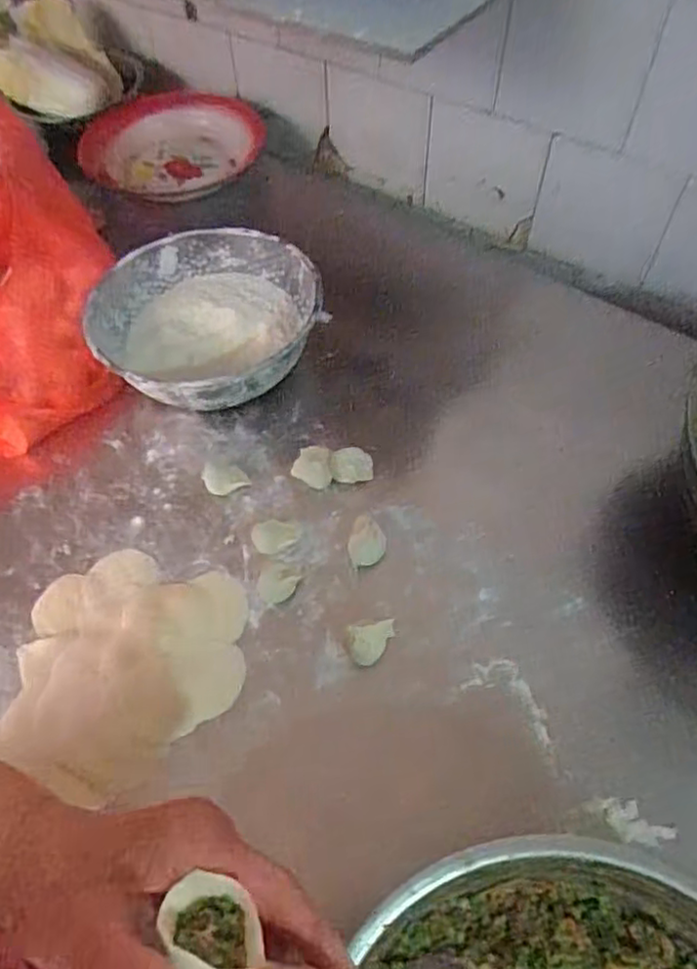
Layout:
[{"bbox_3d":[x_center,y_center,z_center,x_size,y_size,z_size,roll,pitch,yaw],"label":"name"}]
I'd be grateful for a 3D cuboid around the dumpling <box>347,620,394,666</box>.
[{"bbox_3d":[0.019,0.122,0.514,0.039,0.034,0.027,-16,59,-9],"label":"dumpling"}]

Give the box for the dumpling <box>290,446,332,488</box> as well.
[{"bbox_3d":[-0.033,-0.016,0.602,0.034,0.021,0.032,2,58,2],"label":"dumpling"}]

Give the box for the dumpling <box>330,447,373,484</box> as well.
[{"bbox_3d":[0.003,-0.017,0.609,0.038,0.017,0.028,-4,58,-2],"label":"dumpling"}]

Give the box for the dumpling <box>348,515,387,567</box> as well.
[{"bbox_3d":[0.016,0.048,0.573,0.030,0.014,0.040,10,58,7],"label":"dumpling"}]

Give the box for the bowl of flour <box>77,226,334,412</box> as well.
[{"bbox_3d":[-0.145,-0.161,0.670,0.208,0.072,0.212,0,58,0],"label":"bowl of flour"}]

